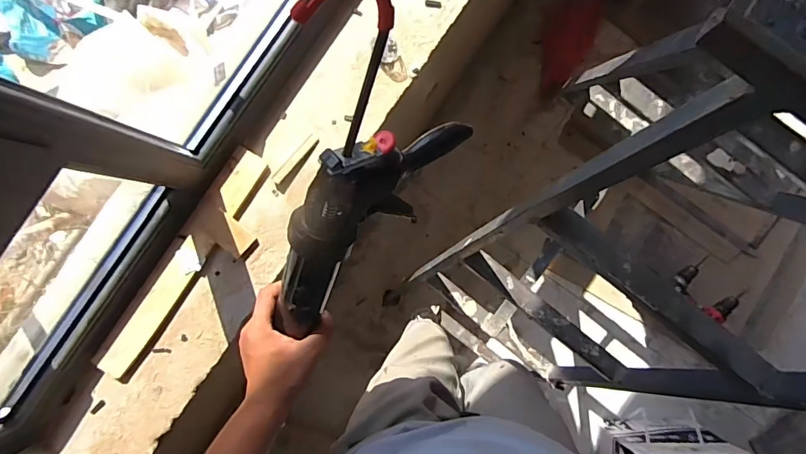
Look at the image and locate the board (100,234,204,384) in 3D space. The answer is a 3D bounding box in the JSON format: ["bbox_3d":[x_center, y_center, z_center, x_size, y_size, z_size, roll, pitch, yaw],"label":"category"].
[{"bbox_3d":[-0.513,0.173,0.923,0.062,0.032,0.319,34,90,1],"label":"board"}]

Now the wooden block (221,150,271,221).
[{"bbox_3d":[-0.331,-0.087,0.927,0.062,0.013,0.131,33,83,-13],"label":"wooden block"}]

